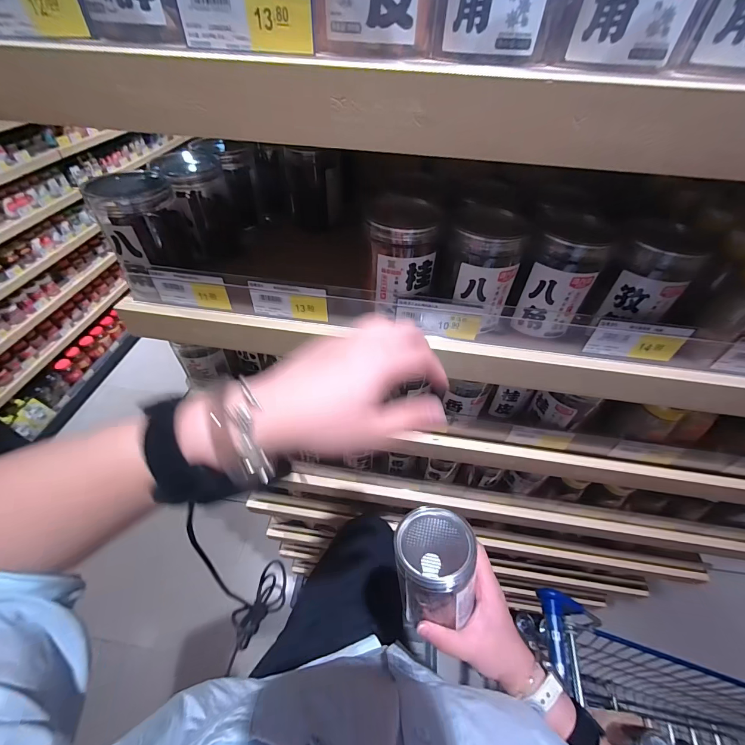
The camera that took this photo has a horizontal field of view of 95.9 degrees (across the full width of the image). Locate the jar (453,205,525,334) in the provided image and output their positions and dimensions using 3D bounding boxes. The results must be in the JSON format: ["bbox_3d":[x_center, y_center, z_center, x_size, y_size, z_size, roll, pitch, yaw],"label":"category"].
[{"bbox_3d":[0.102,-0.095,0.315,0.062,0.092,0.064,19,50,14],"label":"jar"}]

